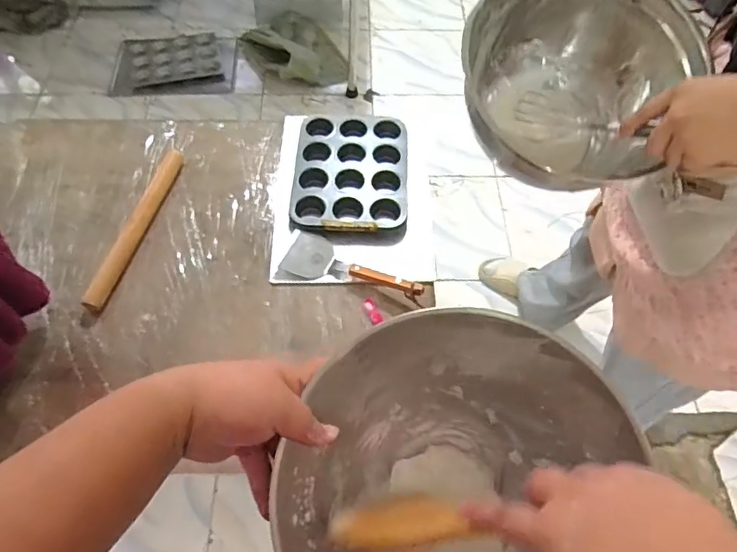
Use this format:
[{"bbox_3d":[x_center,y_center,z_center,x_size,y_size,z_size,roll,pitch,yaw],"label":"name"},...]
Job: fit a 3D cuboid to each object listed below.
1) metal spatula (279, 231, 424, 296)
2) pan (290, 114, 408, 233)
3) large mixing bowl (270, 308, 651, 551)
[{"bbox_3d":[-0.022,-0.016,0.788,0.217,0.031,0.074,14,58,7],"label":"metal spatula"},{"bbox_3d":[-0.028,-0.180,0.876,0.184,0.022,0.249,2,58,-1],"label":"pan"},{"bbox_3d":[0.054,0.150,0.370,0.208,0.112,0.220,1,58,-1],"label":"large mixing bowl"}]

